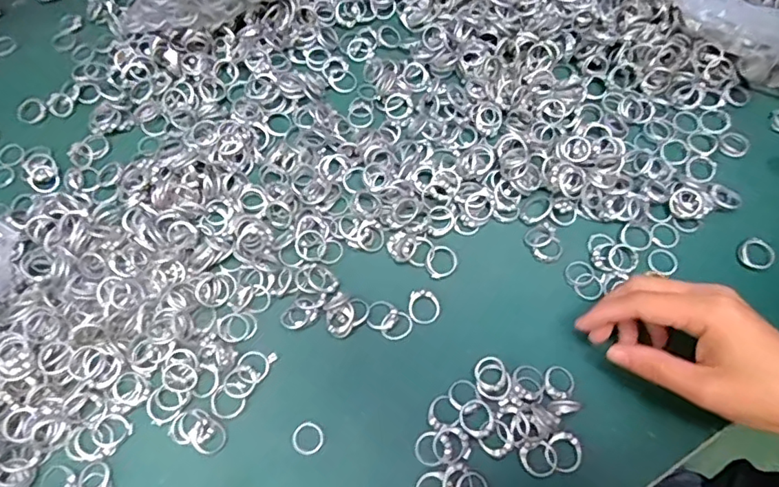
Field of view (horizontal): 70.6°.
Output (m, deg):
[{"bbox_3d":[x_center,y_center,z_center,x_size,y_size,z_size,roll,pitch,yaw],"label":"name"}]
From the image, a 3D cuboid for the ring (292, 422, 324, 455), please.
[{"bbox_3d":[-0.050,0.120,0.338,0.019,0.004,0.019,0,66,0],"label":"ring"}]

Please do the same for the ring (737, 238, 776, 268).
[{"bbox_3d":[0.256,0.007,0.384,0.023,0.006,0.022,0,66,0],"label":"ring"}]

